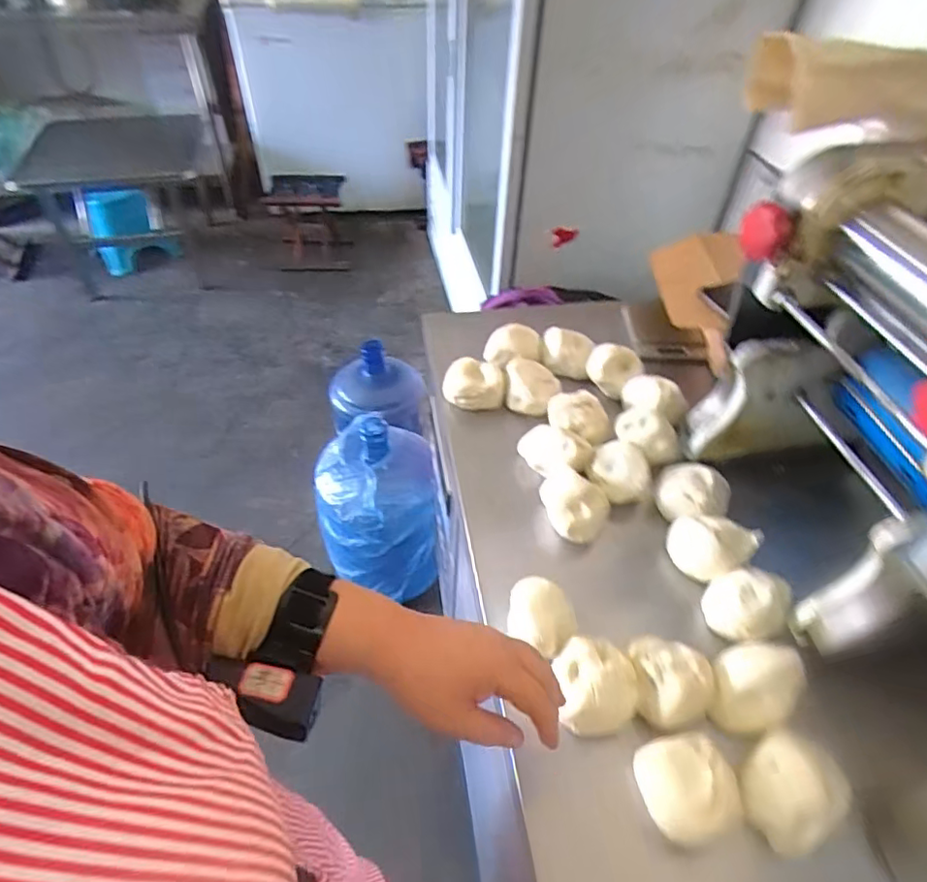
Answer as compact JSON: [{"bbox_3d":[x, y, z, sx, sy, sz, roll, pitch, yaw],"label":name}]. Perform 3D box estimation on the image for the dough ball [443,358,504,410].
[{"bbox_3d":[0.012,-0.079,0.761,0.077,0.044,0.071,1,47,-2],"label":"dough ball"}]

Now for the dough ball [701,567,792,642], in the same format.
[{"bbox_3d":[0.271,0.156,0.550,0.067,0.043,0.065,1,47,-2],"label":"dough ball"}]

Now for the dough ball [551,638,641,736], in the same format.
[{"bbox_3d":[0.113,0.206,0.488,0.061,0.044,0.067,1,47,-2],"label":"dough ball"}]

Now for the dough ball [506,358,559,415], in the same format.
[{"bbox_3d":[0.088,-0.071,0.744,0.068,0.050,0.058,15,48,10],"label":"dough ball"}]

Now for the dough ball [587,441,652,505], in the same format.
[{"bbox_3d":[0.180,0.035,0.658,0.070,0.046,0.067,1,47,-2],"label":"dough ball"}]

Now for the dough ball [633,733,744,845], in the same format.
[{"bbox_3d":[0.174,0.268,0.445,0.059,0.042,0.070,-17,50,-17],"label":"dough ball"}]

